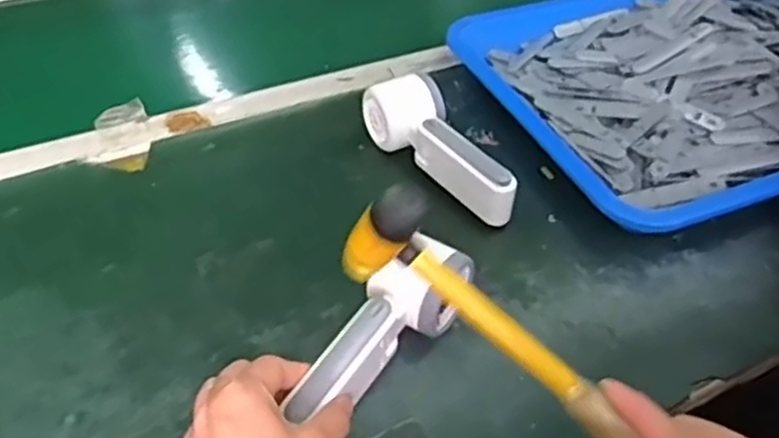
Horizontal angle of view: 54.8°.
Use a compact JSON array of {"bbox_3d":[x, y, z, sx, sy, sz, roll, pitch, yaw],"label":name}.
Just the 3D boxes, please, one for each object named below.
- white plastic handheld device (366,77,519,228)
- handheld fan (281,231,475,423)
[{"bbox_3d":[0.039,-0.055,0.606,0.054,0.057,0.158,-19,47,-21],"label":"white plastic handheld device"},{"bbox_3d":[-0.008,0.066,0.468,0.049,0.044,0.150,32,51,22],"label":"handheld fan"}]

